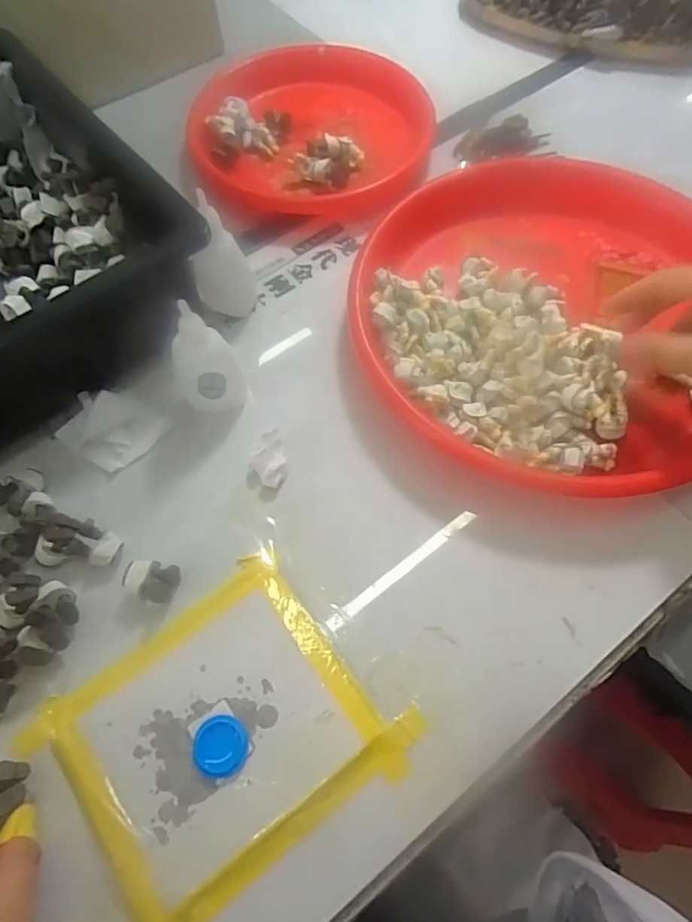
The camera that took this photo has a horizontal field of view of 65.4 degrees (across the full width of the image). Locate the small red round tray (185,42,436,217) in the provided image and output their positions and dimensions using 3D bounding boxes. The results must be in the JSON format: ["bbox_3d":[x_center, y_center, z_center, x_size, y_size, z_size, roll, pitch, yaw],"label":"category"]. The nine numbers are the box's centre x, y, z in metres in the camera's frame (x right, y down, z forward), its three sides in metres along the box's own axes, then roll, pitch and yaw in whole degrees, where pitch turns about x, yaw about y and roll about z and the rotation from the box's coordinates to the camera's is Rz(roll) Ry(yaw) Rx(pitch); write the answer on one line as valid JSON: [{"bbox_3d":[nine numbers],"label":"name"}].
[{"bbox_3d":[-0.029,-0.307,0.491,0.224,0.028,0.205,-21,67,-8],"label":"small red round tray"}]

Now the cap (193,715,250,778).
[{"bbox_3d":[-0.068,0.154,0.292,0.029,0.006,0.029,-1,65,1],"label":"cap"}]

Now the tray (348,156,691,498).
[{"bbox_3d":[0.148,-0.116,0.394,0.271,0.047,0.291,-1,65,1],"label":"tray"}]

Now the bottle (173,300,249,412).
[{"bbox_3d":[-0.093,-0.064,0.355,0.044,0.083,0.032,-20,67,-8],"label":"bottle"}]

